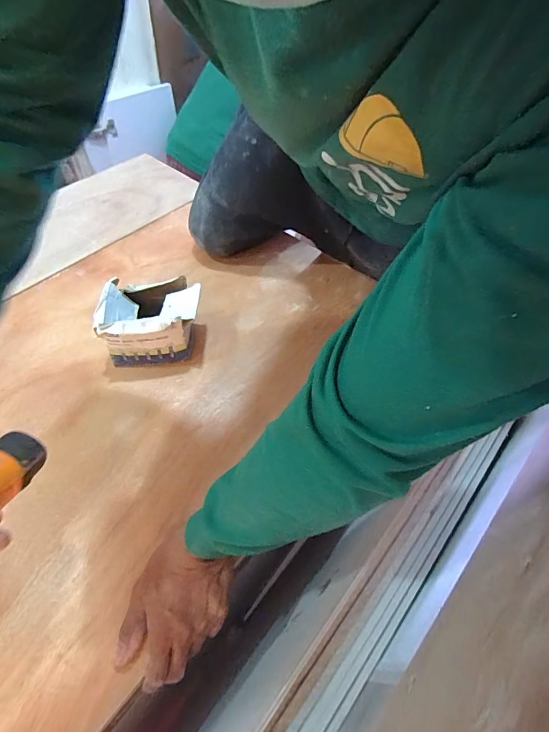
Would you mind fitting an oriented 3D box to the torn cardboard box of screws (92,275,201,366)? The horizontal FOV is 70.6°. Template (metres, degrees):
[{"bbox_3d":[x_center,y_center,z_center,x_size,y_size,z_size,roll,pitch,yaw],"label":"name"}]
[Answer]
[{"bbox_3d":[-0.191,-0.071,0.621,0.147,0.098,0.112,-5,55,-6],"label":"torn cardboard box of screws"}]

